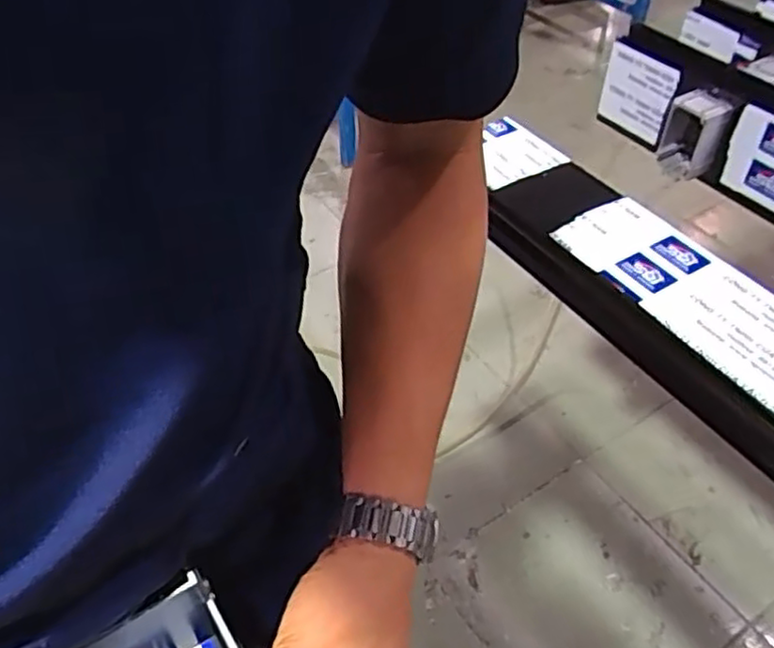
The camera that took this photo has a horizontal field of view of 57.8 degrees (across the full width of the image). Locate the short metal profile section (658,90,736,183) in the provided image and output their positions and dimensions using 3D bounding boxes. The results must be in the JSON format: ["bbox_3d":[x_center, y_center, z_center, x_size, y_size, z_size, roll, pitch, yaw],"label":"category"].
[{"bbox_3d":[0.324,-0.198,0.734,0.038,0.091,0.058,-30,52,-25],"label":"short metal profile section"}]

